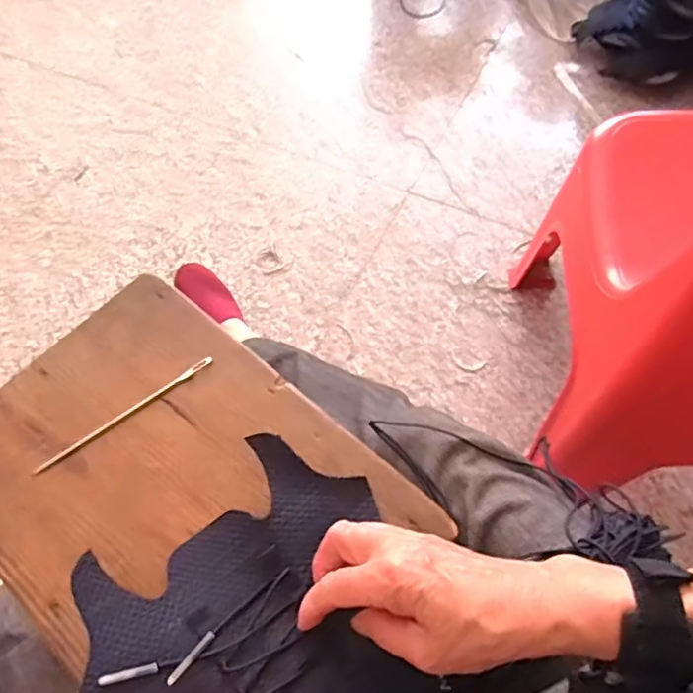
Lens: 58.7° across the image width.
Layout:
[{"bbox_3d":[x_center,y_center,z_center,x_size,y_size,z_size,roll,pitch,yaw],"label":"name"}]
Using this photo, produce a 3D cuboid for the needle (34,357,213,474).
[{"bbox_3d":[-0.168,0.051,0.473,0.149,0.007,0.007,-34,66,-16],"label":"needle"}]

